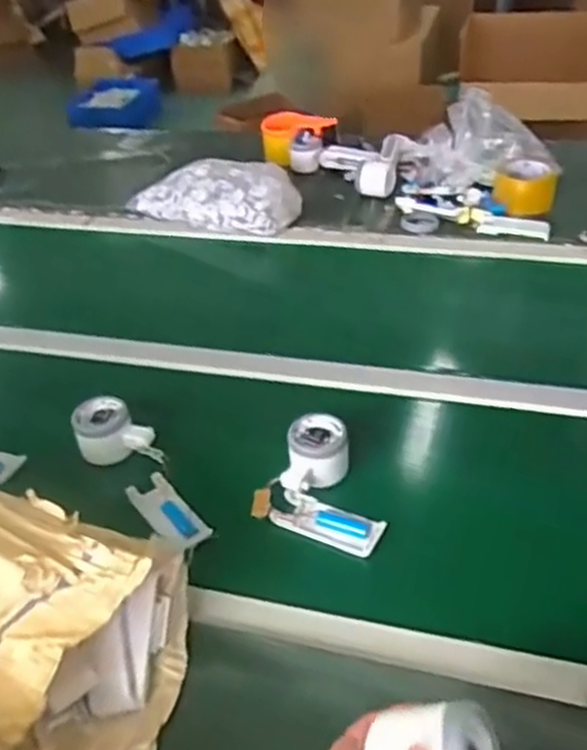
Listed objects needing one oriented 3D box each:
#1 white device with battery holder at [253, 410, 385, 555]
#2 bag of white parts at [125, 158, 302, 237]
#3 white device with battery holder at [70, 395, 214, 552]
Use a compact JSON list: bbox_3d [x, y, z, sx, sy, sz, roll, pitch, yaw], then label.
[{"bbox_3d":[0.038,0.102,0.731,0.120,0.050,0.119,12,41,22],"label":"white device with battery holder"},{"bbox_3d":[-0.134,-0.301,1.263,0.305,0.065,0.164,12,40,21],"label":"bag of white parts"},{"bbox_3d":[-0.150,0.094,0.765,0.062,0.051,0.217,-30,43,-29],"label":"white device with battery holder"}]

